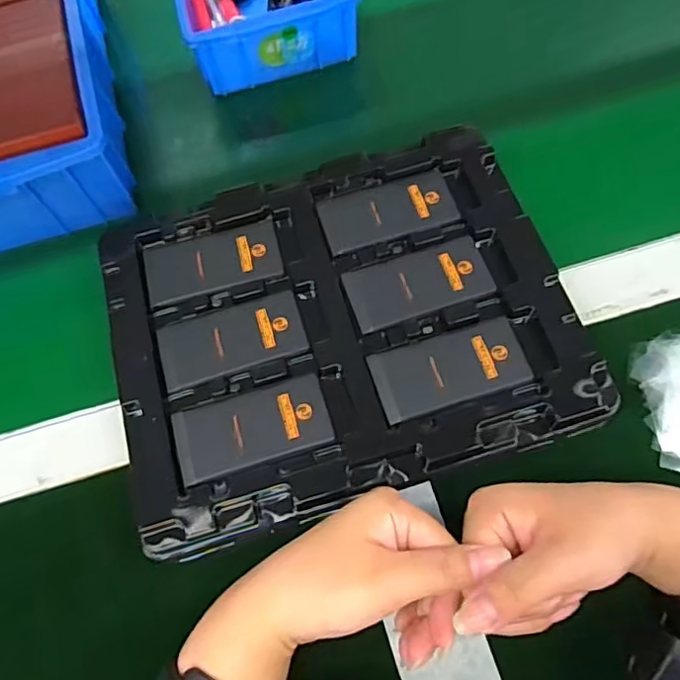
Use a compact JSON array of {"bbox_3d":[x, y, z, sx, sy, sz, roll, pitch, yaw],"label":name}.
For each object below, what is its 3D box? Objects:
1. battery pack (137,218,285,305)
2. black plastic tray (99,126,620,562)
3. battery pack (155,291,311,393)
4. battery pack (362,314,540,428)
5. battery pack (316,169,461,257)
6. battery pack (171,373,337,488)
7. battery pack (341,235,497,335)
[{"bbox_3d":[-0.083,-0.051,0.384,0.087,0.005,0.044,-15,71,-3],"label":"battery pack"},{"bbox_3d":[-0.002,-0.014,0.364,0.276,0.022,0.217,-17,71,-4],"label":"black plastic tray"},{"bbox_3d":[-0.067,0.000,0.365,0.089,0.005,0.045,-17,71,-4],"label":"battery pack"},{"bbox_3d":[0.065,0.017,0.347,0.089,0.007,0.045,-17,71,-3],"label":"battery pack"},{"bbox_3d":[0.032,-0.086,0.390,0.087,0.004,0.044,-17,71,-3],"label":"battery pack"},{"bbox_3d":[-0.051,0.051,0.342,0.088,0.006,0.045,-18,71,-4],"label":"battery pack"},{"bbox_3d":[0.050,-0.036,0.373,0.089,0.005,0.046,-17,71,-4],"label":"battery pack"}]

